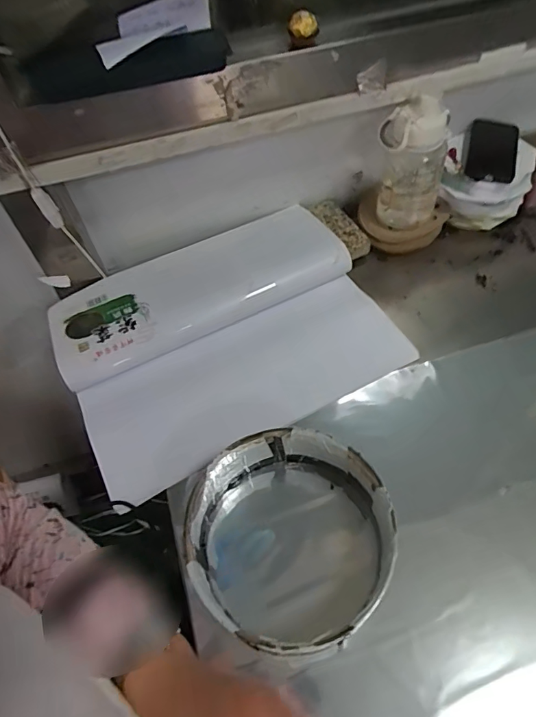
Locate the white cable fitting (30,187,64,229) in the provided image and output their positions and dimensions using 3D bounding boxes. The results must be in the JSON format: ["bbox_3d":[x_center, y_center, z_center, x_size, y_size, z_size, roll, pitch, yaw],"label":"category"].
[{"bbox_3d":[-0.287,-0.196,0.607,0.022,0.062,0.013,-31,59,-17],"label":"white cable fitting"}]

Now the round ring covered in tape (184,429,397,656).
[{"bbox_3d":[0.021,0.182,0.496,0.206,0.098,0.187,-27,58,-14],"label":"round ring covered in tape"}]

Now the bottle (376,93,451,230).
[{"bbox_3d":[0.211,-0.280,0.700,0.098,0.184,0.065,15,57,14],"label":"bottle"}]

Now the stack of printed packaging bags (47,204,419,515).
[{"bbox_3d":[-0.061,-0.024,0.686,0.449,0.109,0.356,-25,57,-13],"label":"stack of printed packaging bags"}]

